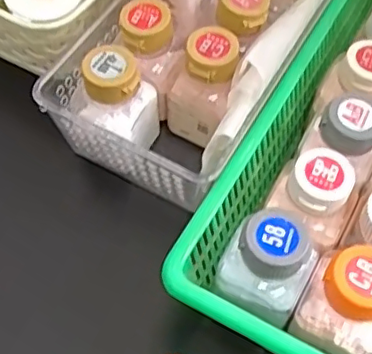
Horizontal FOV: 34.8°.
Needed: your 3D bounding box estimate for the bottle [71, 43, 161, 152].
[{"bbox_3d":[-0.043,-0.043,0.339,0.046,0.062,0.035,22,61,12],"label":"bottle"}]

